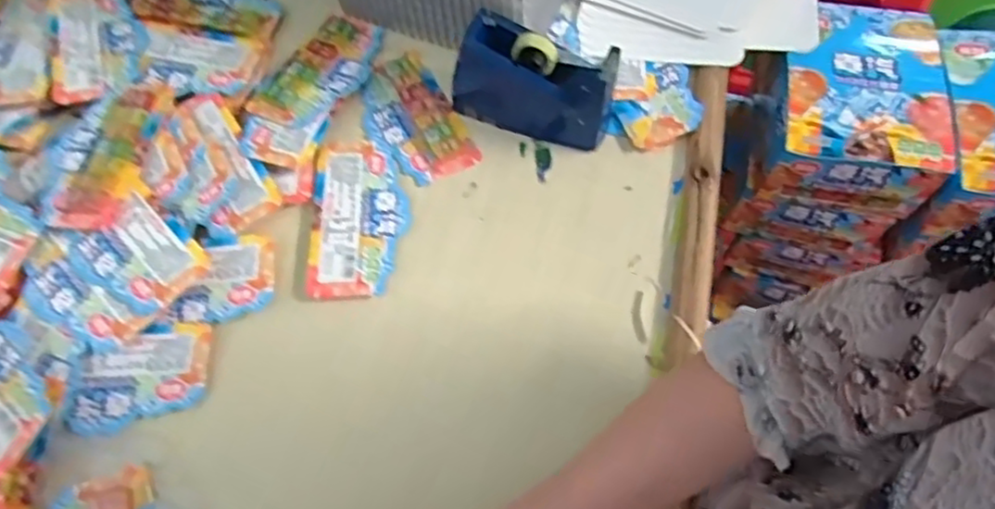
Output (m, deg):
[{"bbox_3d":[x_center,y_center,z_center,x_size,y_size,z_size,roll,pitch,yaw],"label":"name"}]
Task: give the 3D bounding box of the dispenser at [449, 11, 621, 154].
[{"bbox_3d":[0.029,-0.147,0.569,0.138,0.086,0.049,22,66,9],"label":"dispenser"}]

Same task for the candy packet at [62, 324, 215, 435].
[{"bbox_3d":[-0.265,0.092,0.493,0.106,0.011,0.062,-16,67,-11],"label":"candy packet"}]

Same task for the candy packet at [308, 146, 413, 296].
[{"bbox_3d":[-0.115,-0.034,0.554,0.078,0.004,0.141,-1,65,-4],"label":"candy packet"}]

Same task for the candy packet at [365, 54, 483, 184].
[{"bbox_3d":[-0.077,-0.123,0.602,0.076,0.013,0.134,-23,68,-13],"label":"candy packet"}]

